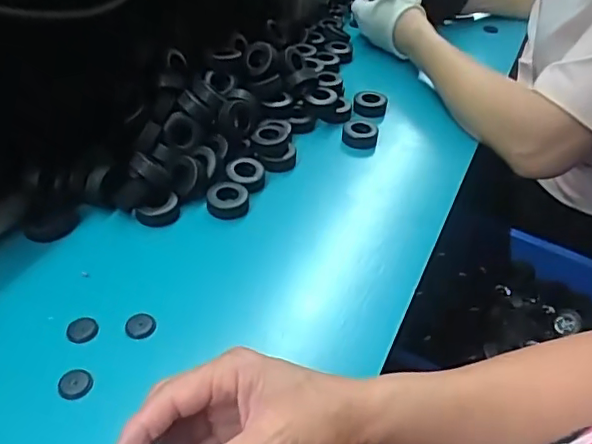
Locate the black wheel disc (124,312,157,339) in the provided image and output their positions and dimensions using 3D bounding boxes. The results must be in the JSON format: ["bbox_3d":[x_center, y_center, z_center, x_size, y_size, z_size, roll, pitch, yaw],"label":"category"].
[{"bbox_3d":[-0.115,0.077,0.416,0.022,0.004,0.021,5,42,-4],"label":"black wheel disc"}]

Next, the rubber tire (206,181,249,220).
[{"bbox_3d":[-0.064,-0.021,0.523,0.038,0.011,0.040,1,42,-9],"label":"rubber tire"}]

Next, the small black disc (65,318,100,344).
[{"bbox_3d":[-0.157,0.078,0.411,0.021,0.004,0.025,-28,53,-34],"label":"small black disc"}]

